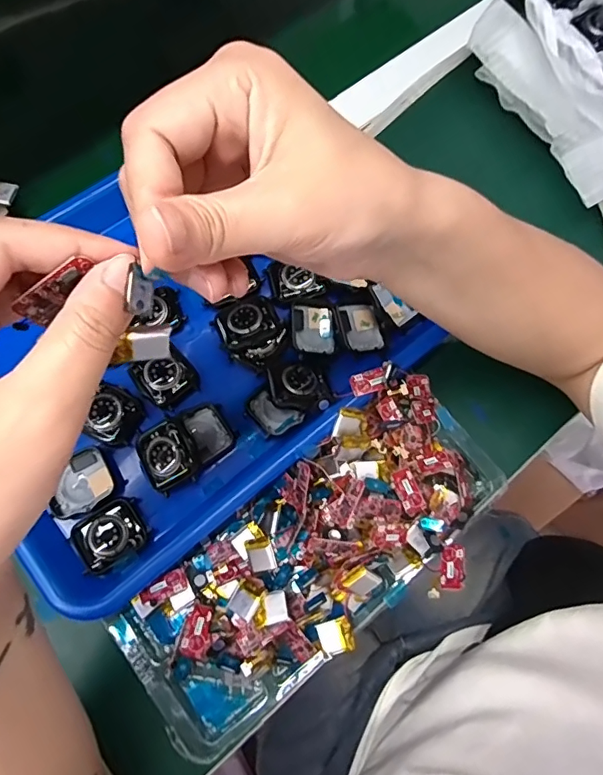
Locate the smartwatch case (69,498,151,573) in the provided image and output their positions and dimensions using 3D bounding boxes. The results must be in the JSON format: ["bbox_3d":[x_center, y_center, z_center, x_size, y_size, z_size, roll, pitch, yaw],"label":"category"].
[{"bbox_3d":[-0.121,0.092,0.310,0.042,0.012,0.034,-30,76,-10],"label":"smartwatch case"}]

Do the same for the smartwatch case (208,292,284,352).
[{"bbox_3d":[-0.038,-0.046,0.346,0.045,0.010,0.033,-21,75,-7],"label":"smartwatch case"}]

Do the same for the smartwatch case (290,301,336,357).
[{"bbox_3d":[0.009,-0.042,0.352,0.032,0.005,0.040,3,72,-17],"label":"smartwatch case"}]

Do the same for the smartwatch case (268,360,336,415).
[{"bbox_3d":[0.000,0.000,0.330,0.038,0.012,0.039,-10,73,-4],"label":"smartwatch case"}]

